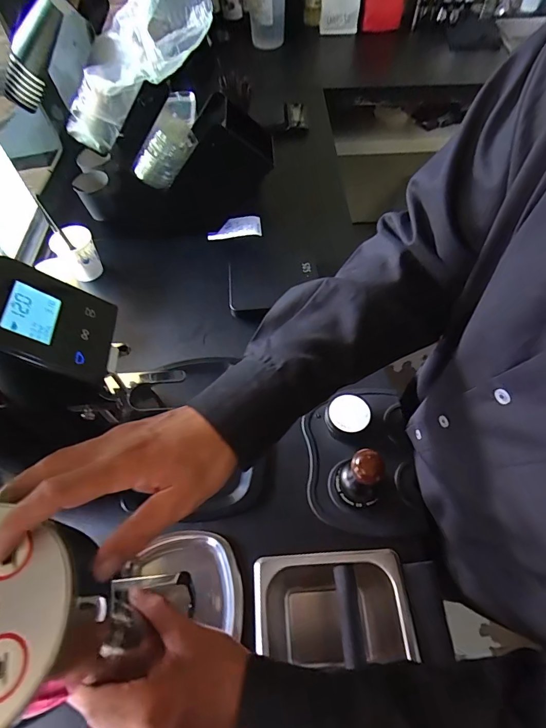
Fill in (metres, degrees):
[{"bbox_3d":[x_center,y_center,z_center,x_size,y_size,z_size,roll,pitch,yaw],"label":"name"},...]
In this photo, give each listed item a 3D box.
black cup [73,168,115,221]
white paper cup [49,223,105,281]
[{"bbox_3d":[-0.358,-0.350,0.781,0.066,0.085,0.066,-16,59,-9],"label":"black cup"},{"bbox_3d":[-0.355,-0.197,0.709,0.068,0.093,0.061,-31,62,-18],"label":"white paper cup"}]

